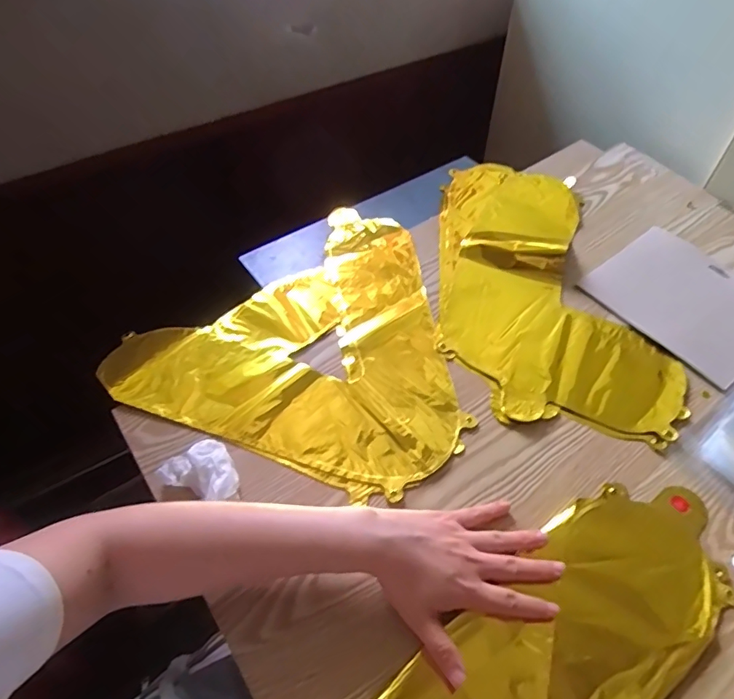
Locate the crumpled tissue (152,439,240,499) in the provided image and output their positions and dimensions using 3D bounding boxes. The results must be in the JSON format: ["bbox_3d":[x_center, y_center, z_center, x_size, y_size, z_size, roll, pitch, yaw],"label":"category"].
[{"bbox_3d":[-0.148,0.111,0.465,0.058,0.026,0.068,-28,58,-20],"label":"crumpled tissue"}]

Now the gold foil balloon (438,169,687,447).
[{"bbox_3d":[0.209,-0.090,0.625,0.241,0.019,0.404,4,52,3],"label":"gold foil balloon"}]

